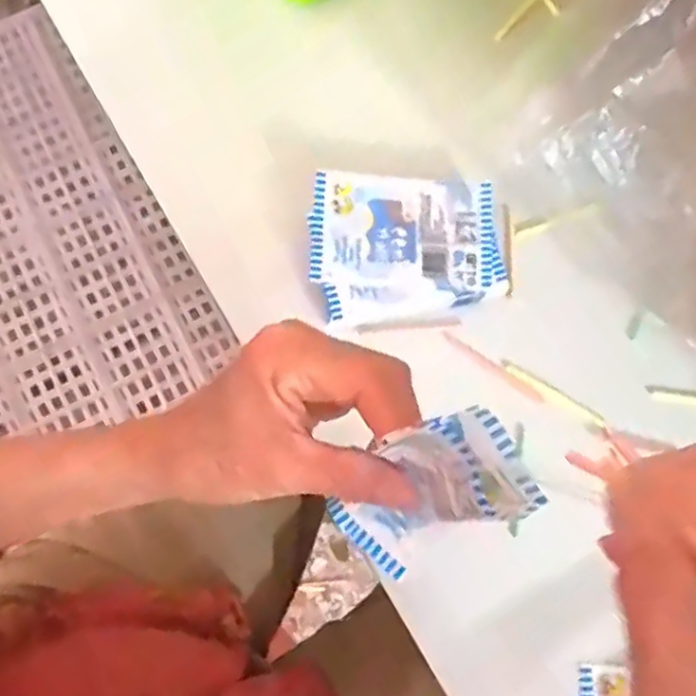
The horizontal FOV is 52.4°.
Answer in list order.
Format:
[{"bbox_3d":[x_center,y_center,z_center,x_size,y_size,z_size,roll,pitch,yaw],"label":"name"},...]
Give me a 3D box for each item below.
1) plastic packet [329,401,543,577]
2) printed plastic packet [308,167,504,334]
[{"bbox_3d":[0.031,0.057,0.266,0.026,0.094,0.048,-30,75,-38],"label":"plastic packet"},{"bbox_3d":[0.034,-0.058,0.413,0.109,0.024,0.091,-8,75,-2],"label":"printed plastic packet"}]

